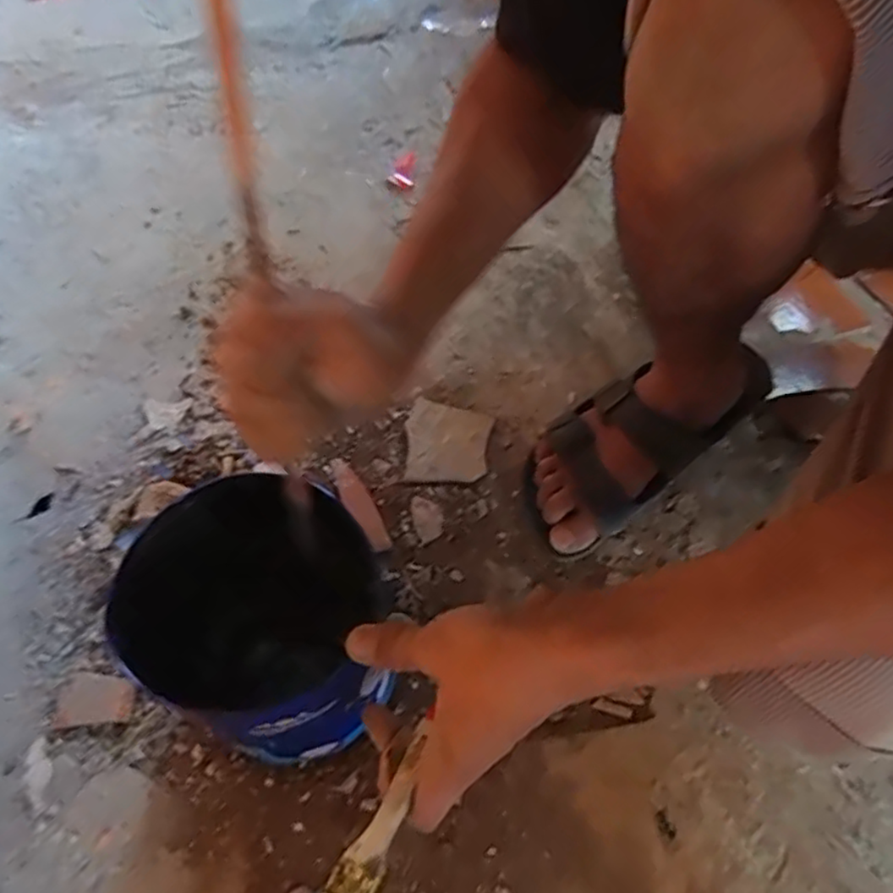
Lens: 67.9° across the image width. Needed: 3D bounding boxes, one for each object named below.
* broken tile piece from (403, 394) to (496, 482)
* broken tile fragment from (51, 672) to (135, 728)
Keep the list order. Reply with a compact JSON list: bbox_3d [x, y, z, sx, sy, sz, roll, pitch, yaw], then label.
[{"bbox_3d":[0.000,-0.004,0.622,0.076,0.010,0.088,8,58,4],"label":"broken tile piece"},{"bbox_3d":[-0.257,0.183,0.485,0.051,0.005,0.034,-6,58,-5],"label":"broken tile fragment"}]

